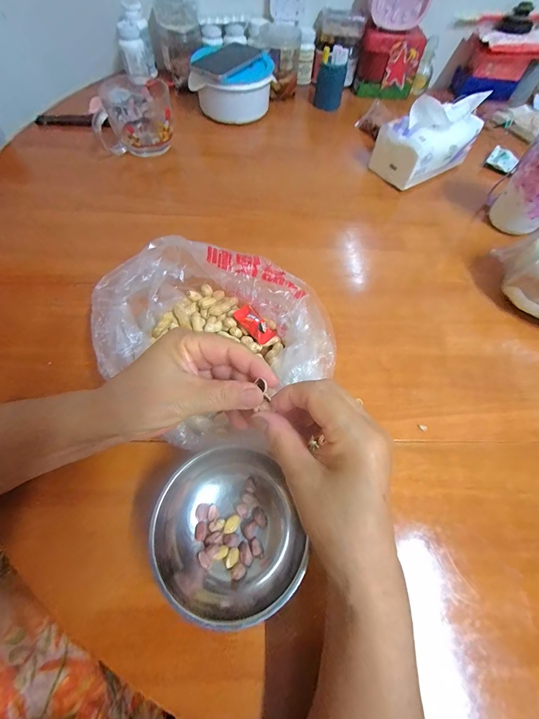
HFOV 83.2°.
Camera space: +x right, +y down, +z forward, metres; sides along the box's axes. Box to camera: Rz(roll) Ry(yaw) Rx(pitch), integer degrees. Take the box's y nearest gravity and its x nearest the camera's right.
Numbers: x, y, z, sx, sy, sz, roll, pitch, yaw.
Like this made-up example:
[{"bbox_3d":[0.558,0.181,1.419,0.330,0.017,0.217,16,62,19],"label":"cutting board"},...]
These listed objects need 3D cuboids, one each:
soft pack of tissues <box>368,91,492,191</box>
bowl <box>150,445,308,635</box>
[{"bbox_3d":[0.265,-0.373,0.510,0.151,0.099,0.096,-33,68,-19],"label":"soft pack of tissues"},{"bbox_3d":[-0.037,0.136,0.242,0.114,0.051,0.114,1,61,-2],"label":"bowl"}]

